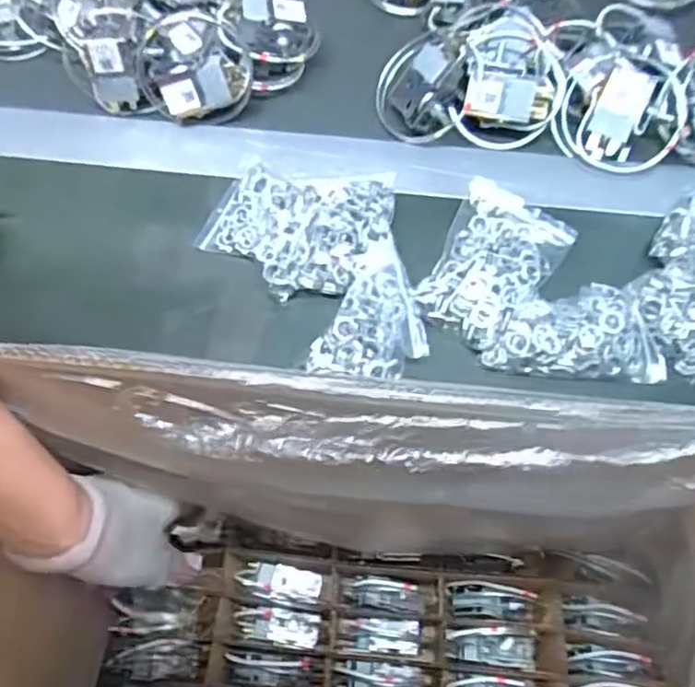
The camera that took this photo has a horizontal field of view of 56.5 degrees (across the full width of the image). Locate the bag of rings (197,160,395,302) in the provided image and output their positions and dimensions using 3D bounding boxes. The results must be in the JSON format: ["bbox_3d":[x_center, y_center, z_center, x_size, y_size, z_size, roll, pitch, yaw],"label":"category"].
[{"bbox_3d":[-0.036,-0.081,0.440,0.126,0.027,0.098,6,65,4],"label":"bag of rings"}]

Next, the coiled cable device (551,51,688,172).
[{"bbox_3d":[0.202,-0.171,0.472,0.082,0.032,0.080,0,65,1],"label":"coiled cable device"}]

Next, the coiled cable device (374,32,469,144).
[{"bbox_3d":[0.054,-0.192,0.481,0.067,0.042,0.072,0,65,1],"label":"coiled cable device"}]

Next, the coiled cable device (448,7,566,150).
[{"bbox_3d":[0.125,-0.206,0.486,0.073,0.038,0.108,13,66,7],"label":"coiled cable device"}]

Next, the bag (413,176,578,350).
[{"bbox_3d":[0.093,-0.058,0.428,0.077,0.024,0.118,32,70,15],"label":"bag"}]

